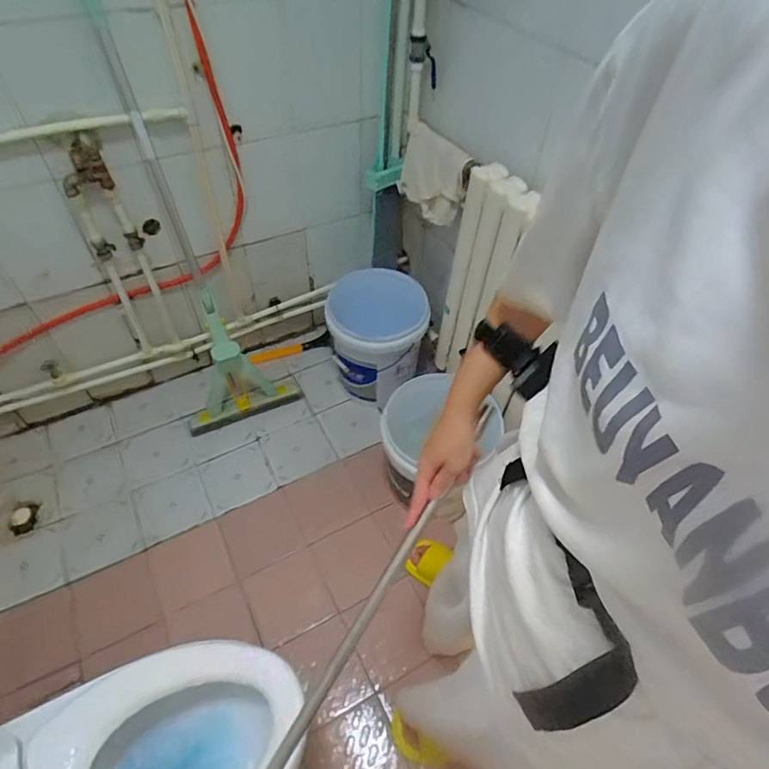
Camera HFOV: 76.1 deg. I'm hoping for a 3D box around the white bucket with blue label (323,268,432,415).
[{"bbox_3d":[-0.025,-0.151,1.570,0.300,0.316,0.291,-9,52,-10],"label":"white bucket with blue label"}]

